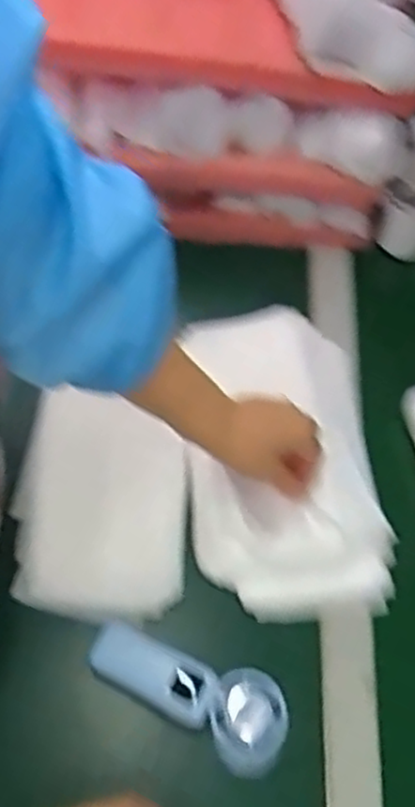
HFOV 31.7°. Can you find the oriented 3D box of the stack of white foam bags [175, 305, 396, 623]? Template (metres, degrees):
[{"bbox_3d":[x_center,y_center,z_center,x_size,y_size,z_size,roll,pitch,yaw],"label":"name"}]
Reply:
[{"bbox_3d":[0.067,0.043,0.650,0.170,0.046,0.282,-3,61,-6],"label":"stack of white foam bags"}]

